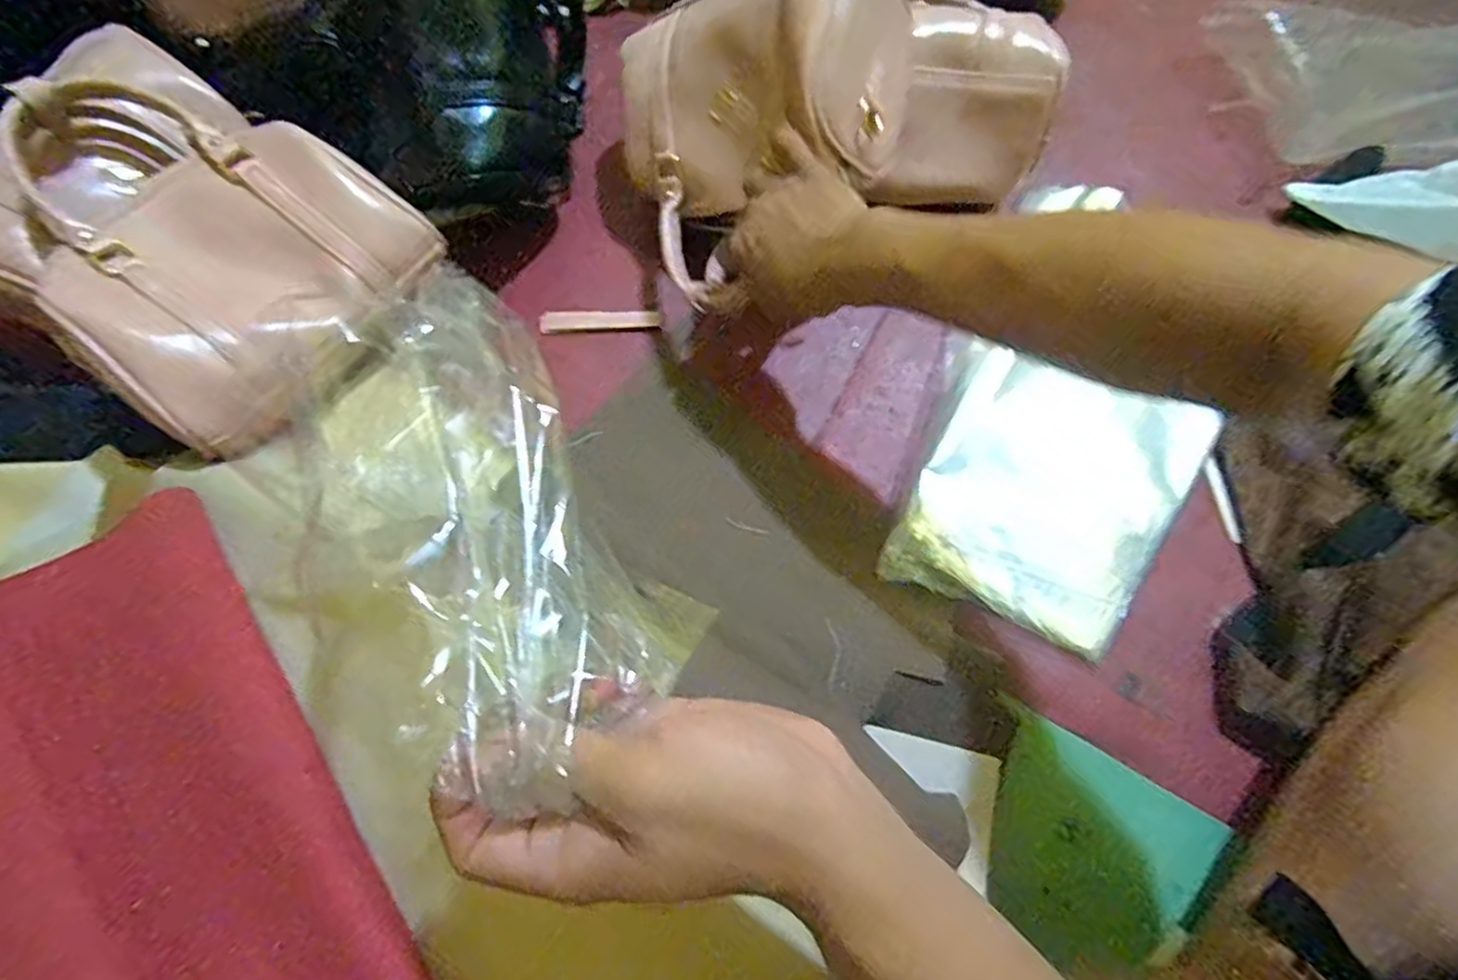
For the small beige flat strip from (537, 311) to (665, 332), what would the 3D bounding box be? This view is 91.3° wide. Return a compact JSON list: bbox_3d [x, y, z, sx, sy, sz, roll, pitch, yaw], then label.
[{"bbox_3d":[-0.108,-0.144,0.601,0.100,0.009,0.018,-1,71,-2],"label":"small beige flat strip"}]

